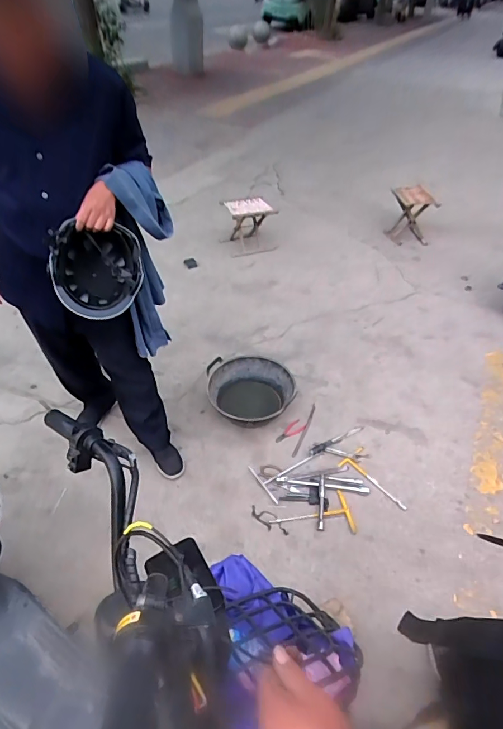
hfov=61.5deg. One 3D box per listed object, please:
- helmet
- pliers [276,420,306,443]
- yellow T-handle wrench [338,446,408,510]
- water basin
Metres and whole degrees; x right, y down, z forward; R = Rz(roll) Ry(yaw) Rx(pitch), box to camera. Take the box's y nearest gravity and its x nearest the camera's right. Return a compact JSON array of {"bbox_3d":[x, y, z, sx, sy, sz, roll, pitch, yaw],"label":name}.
[{"bbox_3d":[-0.407,-0.242,1.107,0.220,0.234,0.150,-15,11,-26],"label":"helmet"},{"bbox_3d":[0.155,0.278,1.737,0.142,0.009,0.060,-26,51,-25],"label":"pliers"},{"bbox_3d":[0.478,0.421,1.590,0.135,0.016,0.274,-33,54,-30],"label":"yellow T-handle wrench"},{"bbox_3d":[-0.002,0.110,1.830,0.344,0.131,0.345,1,44,-1],"label":"water basin"}]

